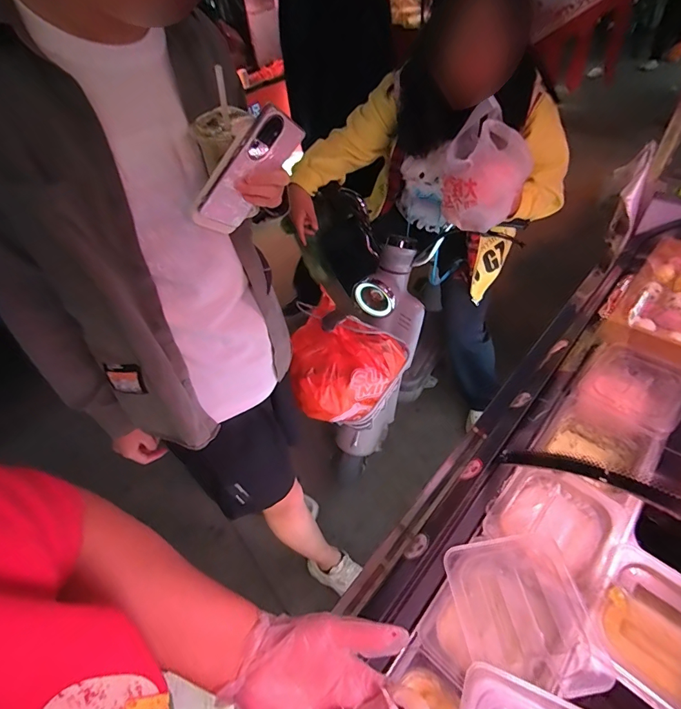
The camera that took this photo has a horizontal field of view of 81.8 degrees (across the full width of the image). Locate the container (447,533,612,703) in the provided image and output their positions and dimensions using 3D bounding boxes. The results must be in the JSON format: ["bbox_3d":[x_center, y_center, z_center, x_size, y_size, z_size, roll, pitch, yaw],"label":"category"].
[{"bbox_3d":[0.242,0.343,0.528,0.160,0.043,0.175,-7,46,0],"label":"container"}]

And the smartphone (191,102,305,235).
[{"bbox_3d":[-0.129,-0.239,0.529,0.080,0.184,0.018,0,53,-53],"label":"smartphone"}]

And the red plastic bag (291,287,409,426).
[{"bbox_3d":[0.017,0.021,1.106,0.274,0.243,0.304,15,50,20],"label":"red plastic bag"}]

